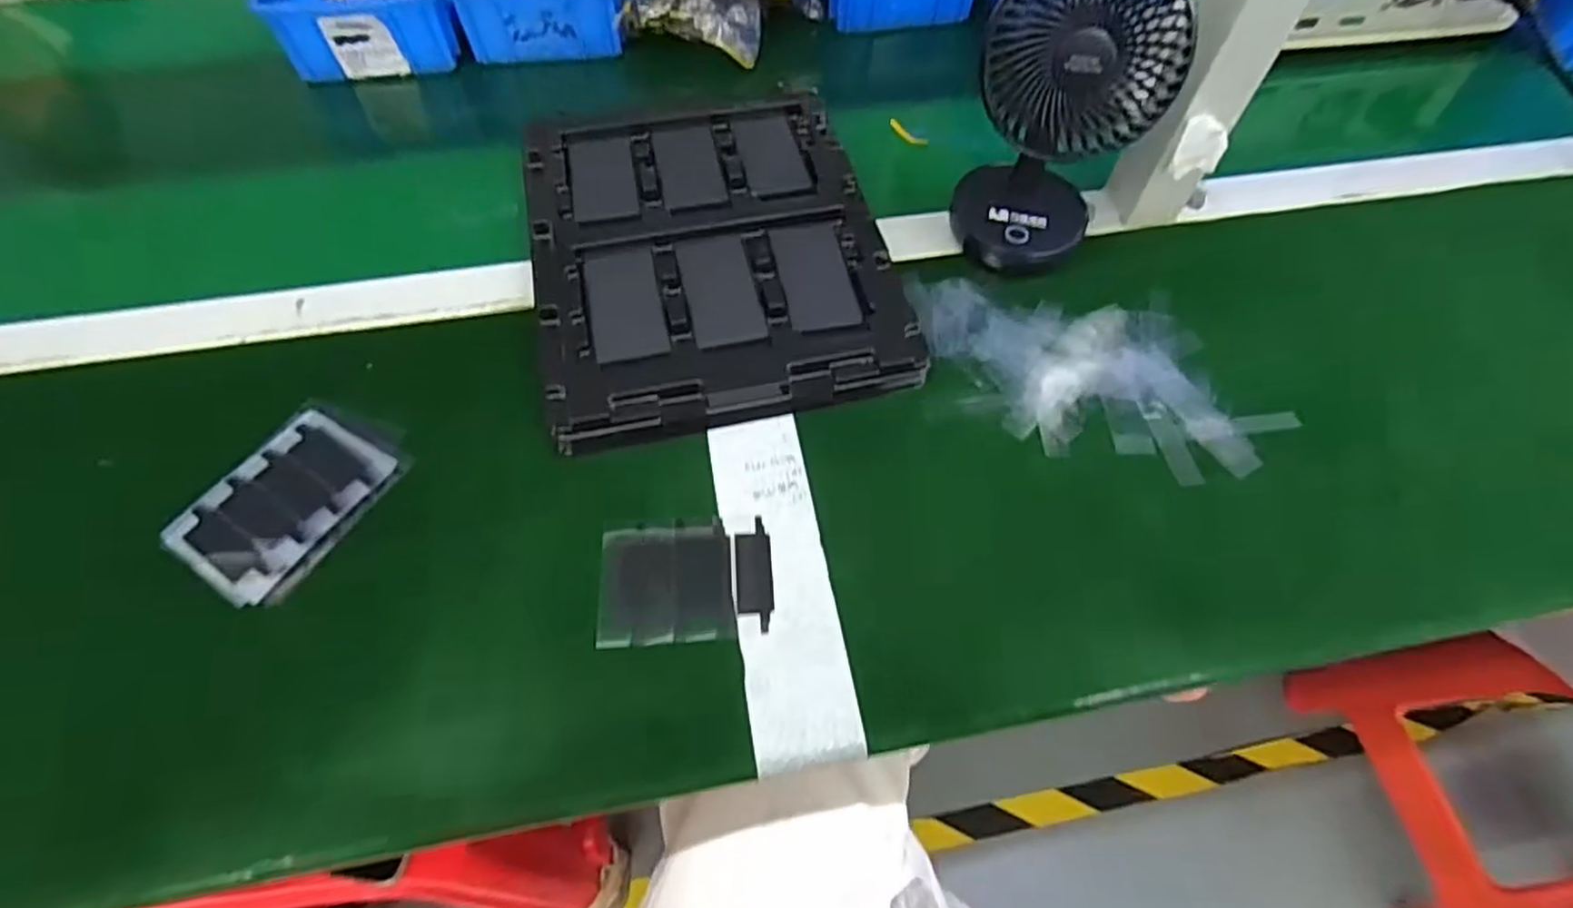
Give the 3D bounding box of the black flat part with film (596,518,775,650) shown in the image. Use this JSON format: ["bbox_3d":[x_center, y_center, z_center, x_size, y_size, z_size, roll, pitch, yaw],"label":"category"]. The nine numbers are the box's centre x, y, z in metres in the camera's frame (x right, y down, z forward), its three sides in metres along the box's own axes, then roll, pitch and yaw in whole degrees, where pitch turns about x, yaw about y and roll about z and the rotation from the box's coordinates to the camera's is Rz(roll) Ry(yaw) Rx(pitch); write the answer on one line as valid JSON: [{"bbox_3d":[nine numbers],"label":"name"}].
[{"bbox_3d":[-0.052,0.065,0.372,0.087,0.005,0.063,-3,60,-4],"label":"black flat part with film"}]

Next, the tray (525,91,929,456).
[{"bbox_3d":[-0.053,-0.143,0.464,0.215,0.022,0.270,-11,61,-9],"label":"tray"}]

